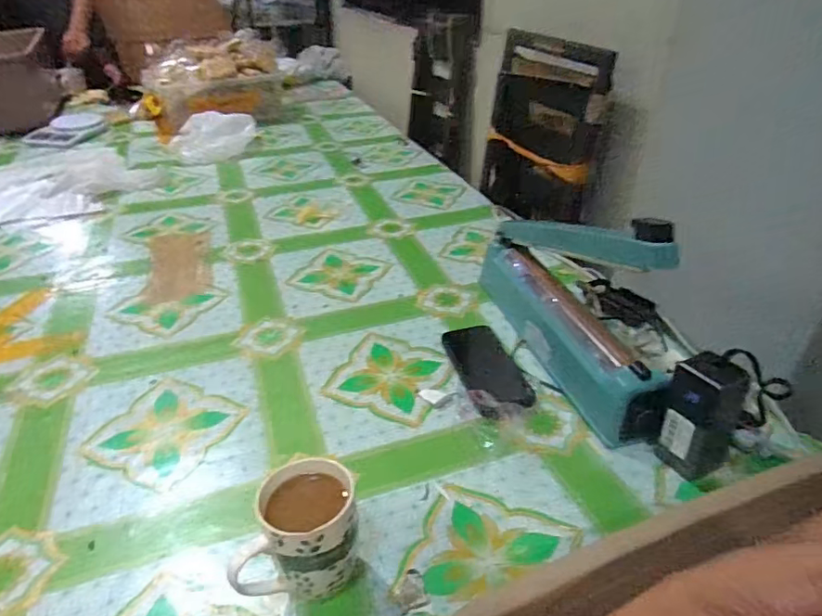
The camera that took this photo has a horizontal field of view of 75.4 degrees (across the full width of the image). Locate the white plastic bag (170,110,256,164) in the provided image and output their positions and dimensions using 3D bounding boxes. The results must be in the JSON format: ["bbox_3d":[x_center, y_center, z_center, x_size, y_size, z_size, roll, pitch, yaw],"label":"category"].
[{"bbox_3d":[-0.564,-0.492,1.523,0.239,0.084,0.210,-11,36,-16],"label":"white plastic bag"}]

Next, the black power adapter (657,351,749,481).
[{"bbox_3d":[0.302,0.112,0.555,0.058,0.133,0.065,-26,43,-33],"label":"black power adapter"}]

